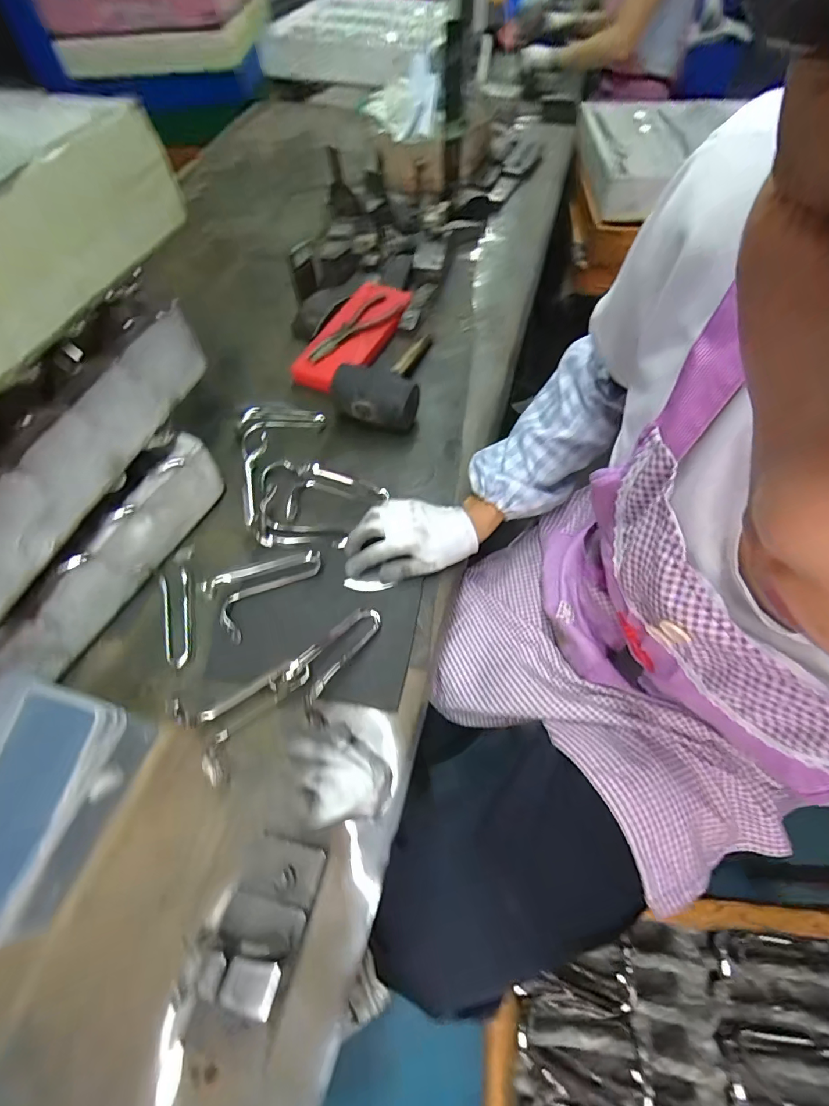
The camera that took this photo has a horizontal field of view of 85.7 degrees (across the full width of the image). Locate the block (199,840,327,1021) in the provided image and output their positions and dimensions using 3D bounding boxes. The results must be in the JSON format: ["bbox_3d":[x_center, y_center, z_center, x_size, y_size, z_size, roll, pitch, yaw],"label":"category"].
[{"bbox_3d":[-0.114,0.272,0.343,0.068,0.086,0.090,11,61,7],"label":"block"}]

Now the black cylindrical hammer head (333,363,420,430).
[{"bbox_3d":[-0.053,-0.217,0.630,0.118,0.065,0.080,9,61,6],"label":"black cylindrical hammer head"}]

